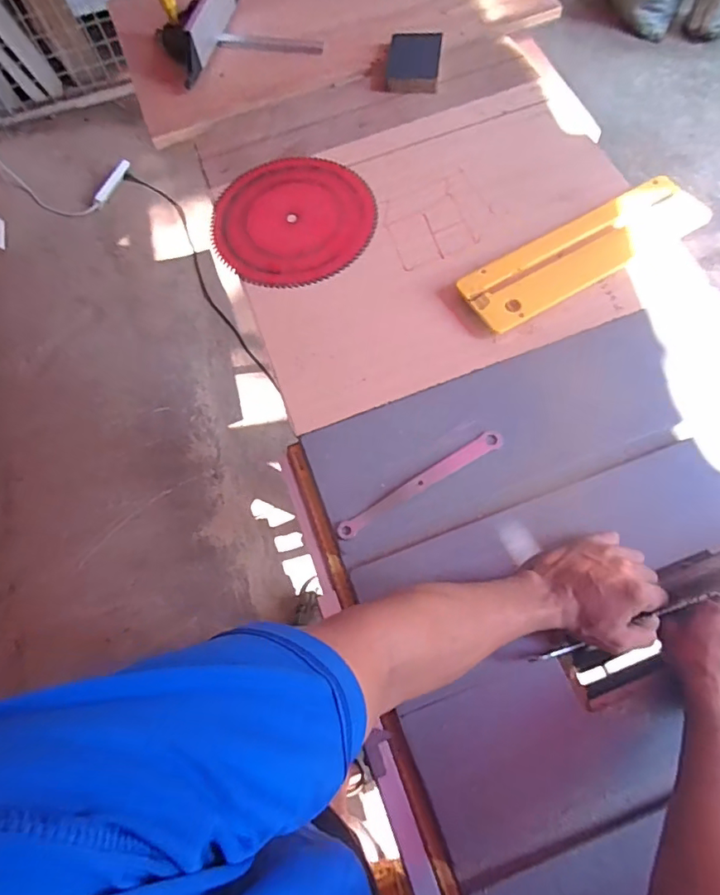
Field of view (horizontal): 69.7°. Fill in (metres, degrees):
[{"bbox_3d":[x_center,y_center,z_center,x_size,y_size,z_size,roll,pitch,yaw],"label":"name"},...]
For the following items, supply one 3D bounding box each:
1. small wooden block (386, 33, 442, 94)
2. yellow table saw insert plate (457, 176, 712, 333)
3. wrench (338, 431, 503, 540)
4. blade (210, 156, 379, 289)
[{"bbox_3d":[0.089,-0.627,0.846,0.081,0.025,0.128,5,68,7],"label":"small wooden block"},{"bbox_3d":[0.297,-0.260,0.687,0.345,0.017,0.099,-29,69,-7],"label":"yellow table saw insert plate"},{"bbox_3d":[0.070,0.040,0.590,0.217,0.007,0.022,-31,69,-8],"label":"wrench"},{"bbox_3d":[-0.096,-0.333,0.753,0.229,0.008,0.247,-1,66,2],"label":"blade"}]

